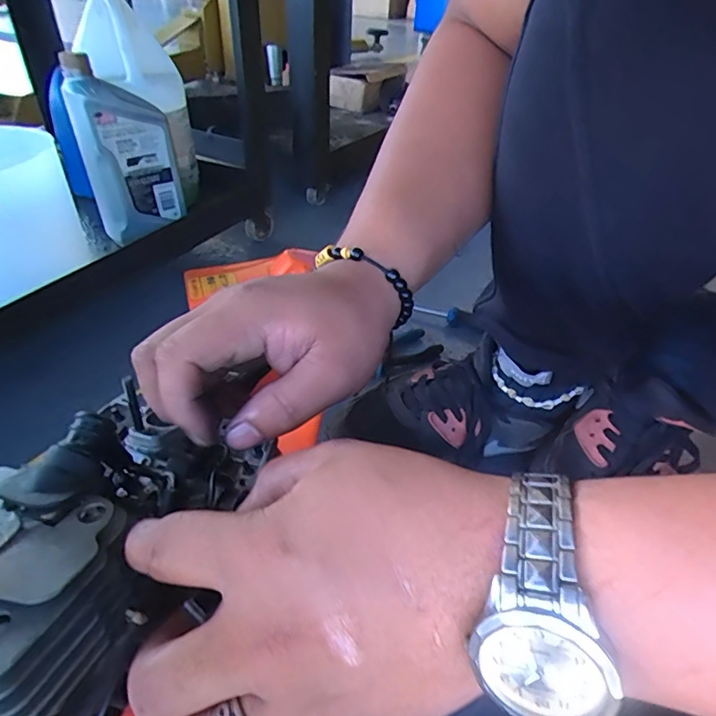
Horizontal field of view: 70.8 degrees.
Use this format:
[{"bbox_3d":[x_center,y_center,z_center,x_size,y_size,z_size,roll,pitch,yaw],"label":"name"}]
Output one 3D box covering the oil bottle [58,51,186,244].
[{"bbox_3d":[-0.288,-0.253,0.639,0.118,0.198,0.055,-18,43,-26],"label":"oil bottle"}]

